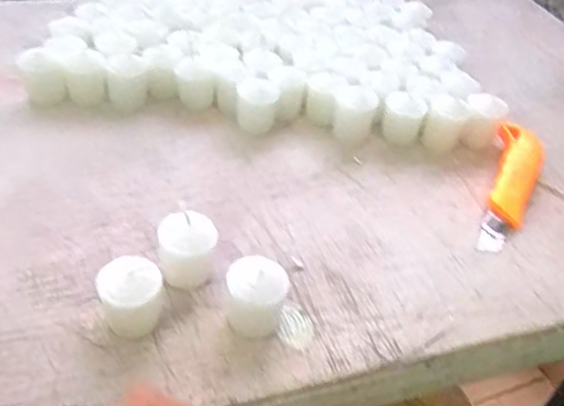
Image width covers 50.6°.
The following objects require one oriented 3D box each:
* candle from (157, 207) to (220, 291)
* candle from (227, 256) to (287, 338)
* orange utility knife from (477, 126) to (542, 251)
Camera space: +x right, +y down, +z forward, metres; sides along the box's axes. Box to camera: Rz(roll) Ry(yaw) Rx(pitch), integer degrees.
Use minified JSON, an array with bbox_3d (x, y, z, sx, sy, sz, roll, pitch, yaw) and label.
[{"bbox_3d":[-0.064,0.036,0.402,0.037,0.051,0.033,-4,44,-14],"label":"candle"},{"bbox_3d":[-0.017,0.062,0.380,0.036,0.054,0.030,7,42,-2],"label":"candle"},{"bbox_3d":[0.203,-0.016,0.525,0.042,0.025,0.155,20,43,12],"label":"orange utility knife"}]

